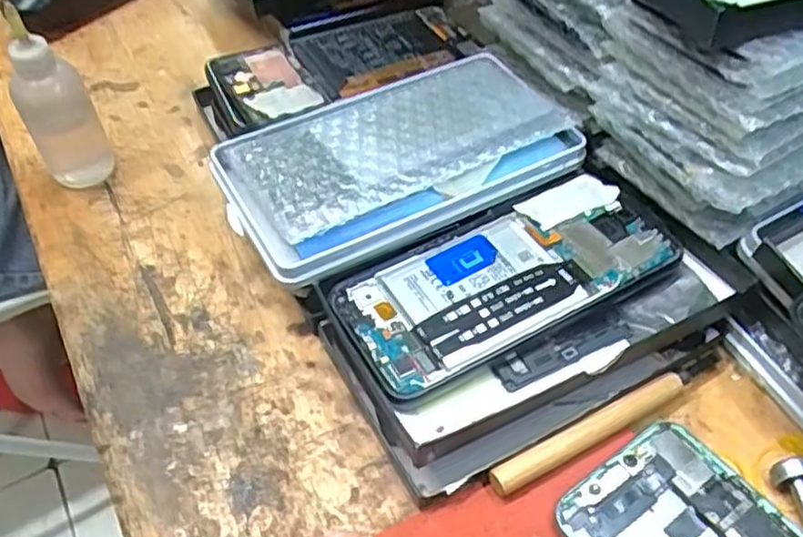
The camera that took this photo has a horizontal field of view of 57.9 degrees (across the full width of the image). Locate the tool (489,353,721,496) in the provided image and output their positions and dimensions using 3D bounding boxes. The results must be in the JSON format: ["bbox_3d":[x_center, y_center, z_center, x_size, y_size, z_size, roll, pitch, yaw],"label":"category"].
[{"bbox_3d":[0.094,0.064,0.319,0.126,0.007,0.010,-26,57,-15],"label":"tool"}]

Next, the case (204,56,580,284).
[{"bbox_3d":[-0.003,-0.062,0.378,0.173,0.025,0.099,-26,57,-15],"label":"case"}]

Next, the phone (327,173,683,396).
[{"bbox_3d":[0.049,0.003,0.340,0.151,0.007,0.073,-25,52,-14],"label":"phone"}]

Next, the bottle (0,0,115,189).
[{"bbox_3d":[-0.190,-0.089,0.393,0.037,0.109,0.037,-29,57,-21],"label":"bottle"}]

